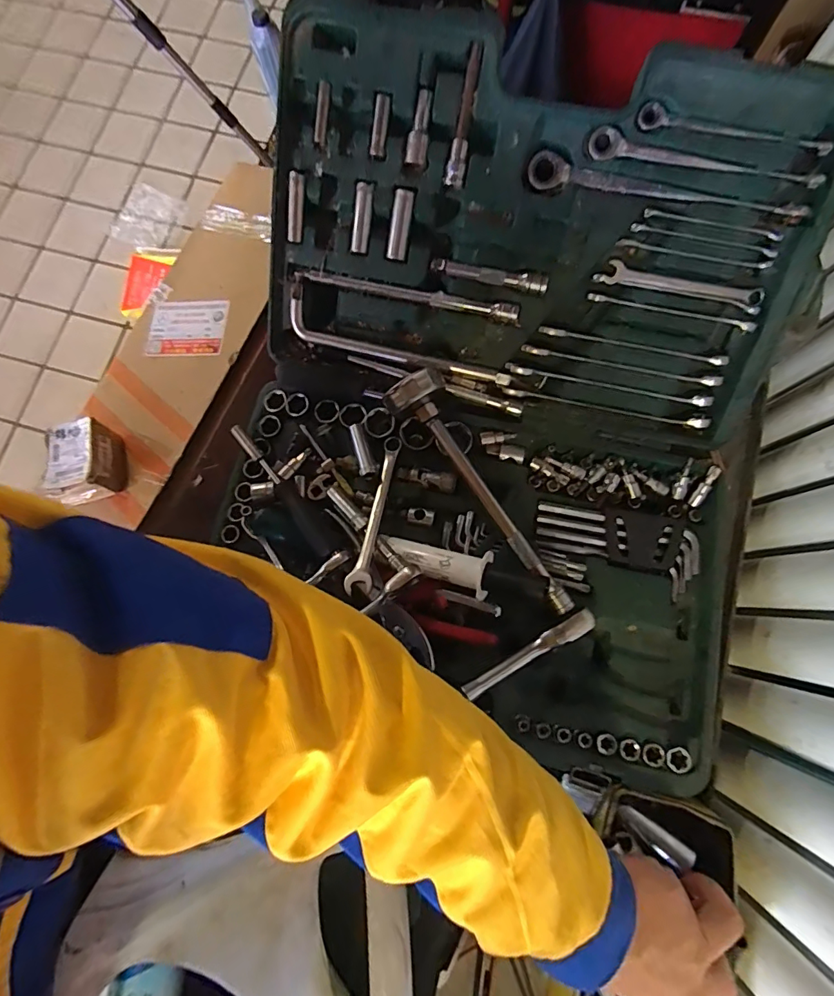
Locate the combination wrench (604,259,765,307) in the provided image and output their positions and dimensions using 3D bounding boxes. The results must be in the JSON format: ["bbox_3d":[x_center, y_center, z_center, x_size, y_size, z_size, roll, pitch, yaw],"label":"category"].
[{"bbox_3d":[0.267,-0.217,0.477,0.160,0.009,0.024,12,107,4],"label":"combination wrench"}]

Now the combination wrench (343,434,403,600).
[{"bbox_3d":[-0.041,0.014,0.486,0.023,0.010,0.179,11,62,3],"label":"combination wrench"}]

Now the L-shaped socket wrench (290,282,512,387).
[{"bbox_3d":[-0.022,-0.174,0.530,0.260,0.021,0.051,18,122,0],"label":"L-shaped socket wrench"}]

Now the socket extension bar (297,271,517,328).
[{"bbox_3d":[-0.010,-0.222,0.513,0.245,0.016,0.016,12,79,3],"label":"socket extension bar"}]

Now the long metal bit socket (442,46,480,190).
[{"bbox_3d":[0.044,-0.361,0.447,0.018,0.011,0.108,11,110,3],"label":"long metal bit socket"}]

